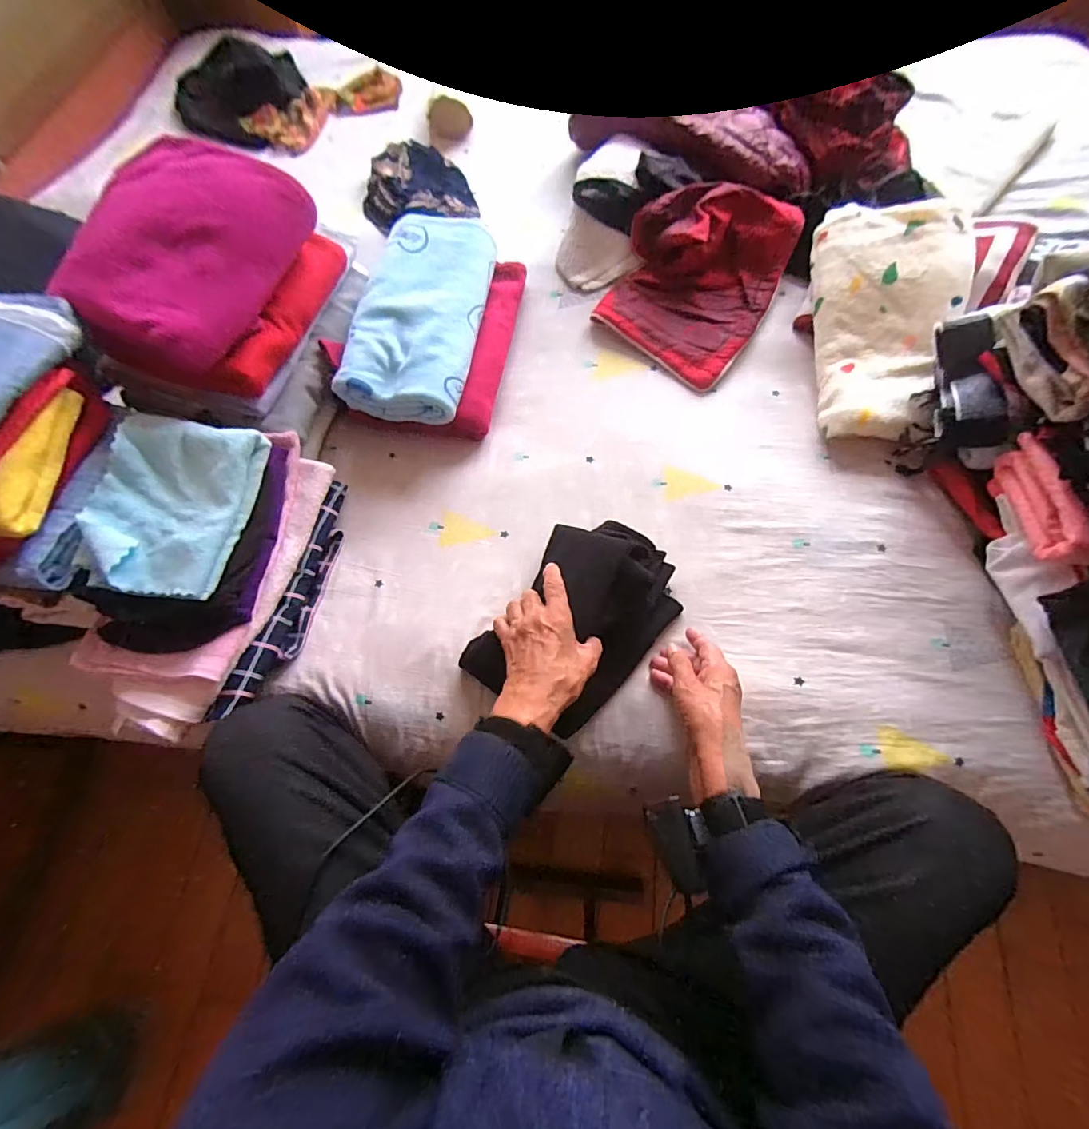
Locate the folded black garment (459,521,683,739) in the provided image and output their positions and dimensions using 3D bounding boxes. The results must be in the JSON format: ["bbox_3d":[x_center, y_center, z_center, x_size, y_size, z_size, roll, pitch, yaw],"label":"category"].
[{"bbox_3d":[0.045,0.057,0.551,0.171,0.062,0.252,33,73,15],"label":"folded black garment"}]

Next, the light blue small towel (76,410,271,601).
[{"bbox_3d":[-0.414,-0.067,0.524,0.149,0.051,0.200,6,69,5],"label":"light blue small towel"}]

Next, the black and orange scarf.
[{"bbox_3d":[-0.533,-0.984,0.983,0.443,0.091,0.204,-20,69,-5],"label":"black and orange scarf"}]

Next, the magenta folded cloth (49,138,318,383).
[{"bbox_3d":[-0.412,-0.361,0.549,0.177,0.103,0.266,19,70,10],"label":"magenta folded cloth"}]

